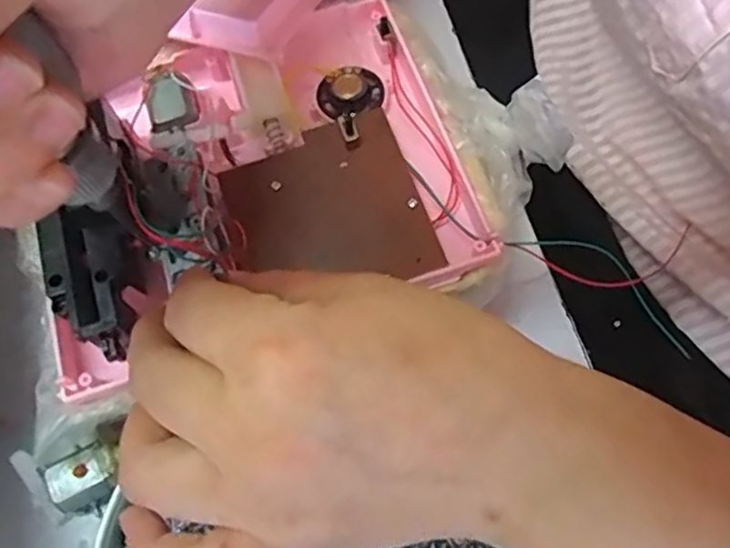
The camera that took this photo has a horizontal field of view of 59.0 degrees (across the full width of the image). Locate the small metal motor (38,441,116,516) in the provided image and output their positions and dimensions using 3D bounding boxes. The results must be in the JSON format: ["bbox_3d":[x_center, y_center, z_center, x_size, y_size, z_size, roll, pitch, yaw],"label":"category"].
[{"bbox_3d":[-0.104,0.077,0.240,0.024,0.015,0.020,-29,70,-10],"label":"small metal motor"}]

